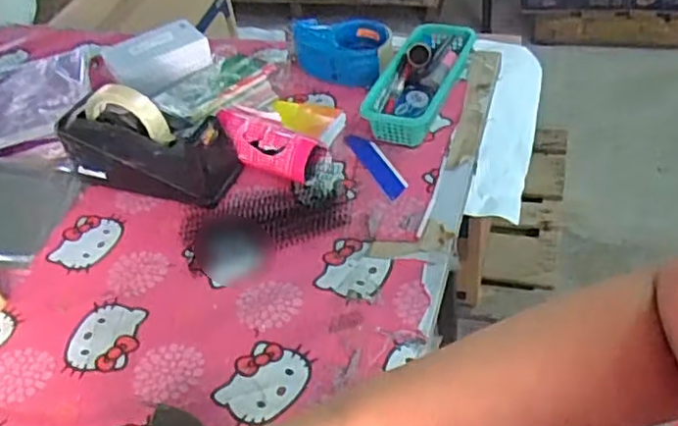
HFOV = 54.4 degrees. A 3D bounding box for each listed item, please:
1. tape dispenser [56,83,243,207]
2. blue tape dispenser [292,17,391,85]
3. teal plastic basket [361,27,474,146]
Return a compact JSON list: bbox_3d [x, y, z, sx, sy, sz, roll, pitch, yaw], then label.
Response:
[{"bbox_3d":[-0.226,-0.089,0.790,0.205,0.124,0.083,10,46,18],"label":"tape dispenser"},{"bbox_3d":[0.005,-0.233,0.942,0.136,0.060,0.105,-5,43,3],"label":"blue tape dispenser"},{"bbox_3d":[0.110,-0.179,0.882,0.093,0.057,0.240,13,47,21],"label":"teal plastic basket"}]

